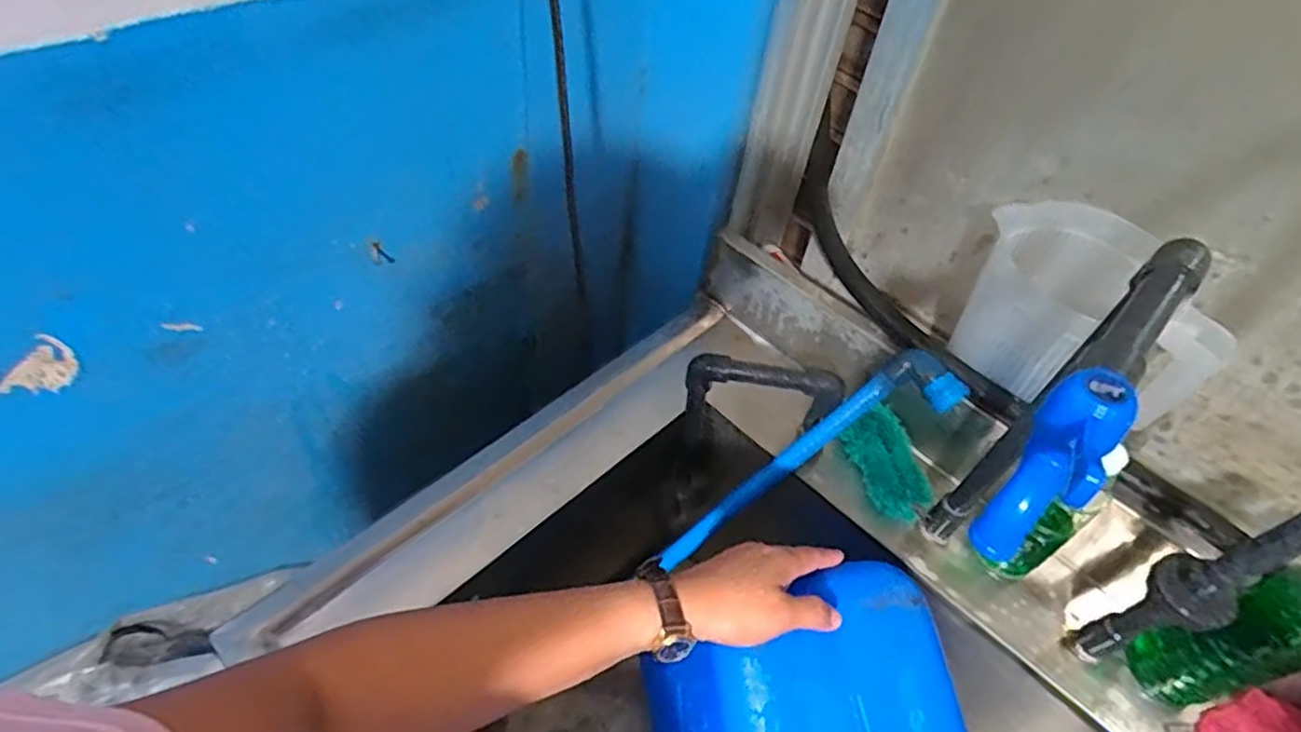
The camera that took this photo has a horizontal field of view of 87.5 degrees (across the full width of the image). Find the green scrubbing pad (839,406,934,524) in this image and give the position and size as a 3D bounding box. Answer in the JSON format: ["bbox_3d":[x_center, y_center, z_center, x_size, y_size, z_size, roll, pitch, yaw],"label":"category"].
[{"bbox_3d":[0.233,0.098,0.675,0.058,0.016,0.107,-32,58,21],"label":"green scrubbing pad"}]

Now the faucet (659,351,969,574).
[{"bbox_3d":[0.144,0.103,0.671,0.337,0.033,0.060,-40,53,17],"label":"faucet"}]

